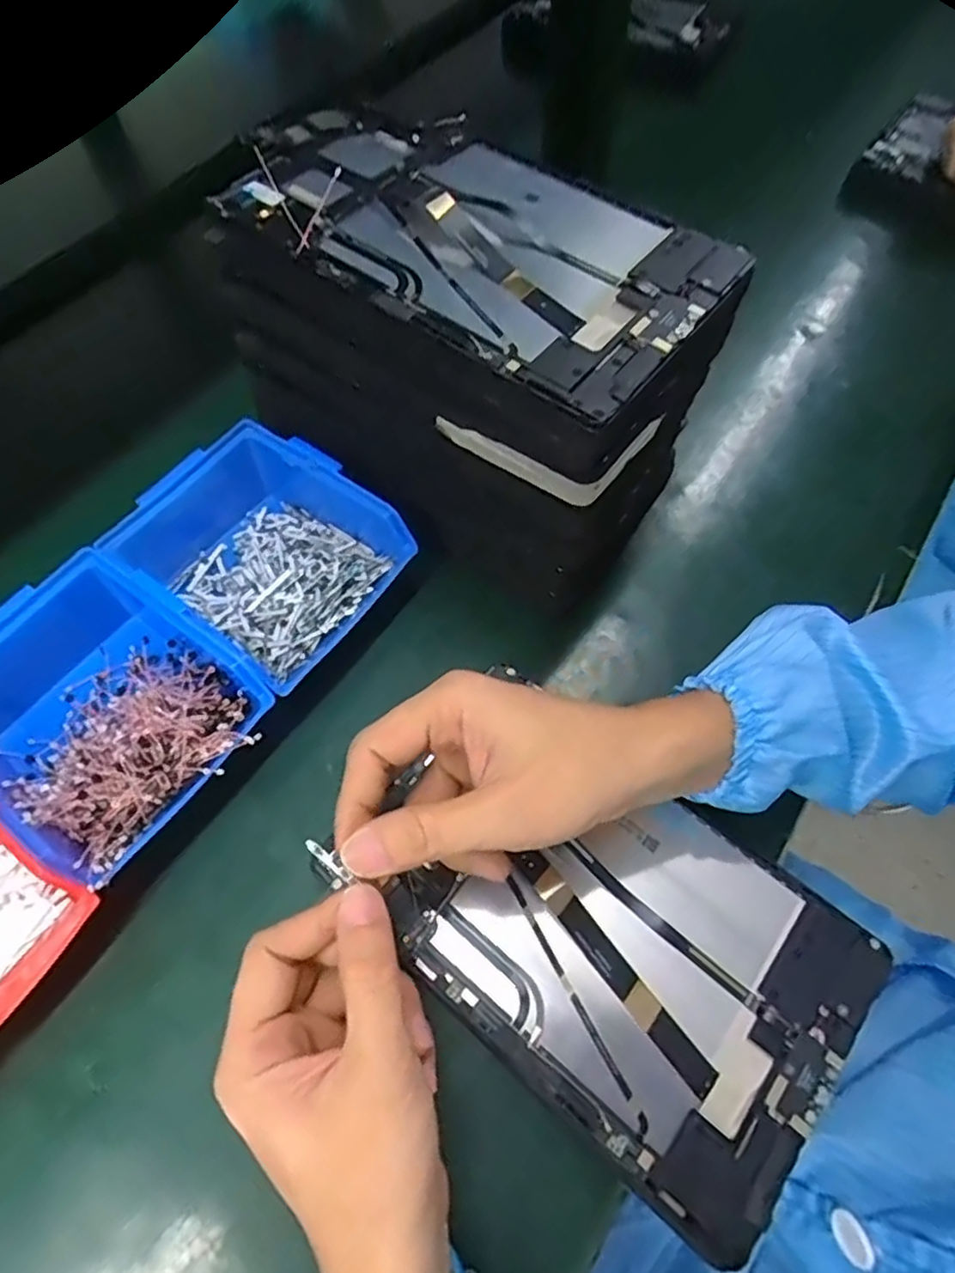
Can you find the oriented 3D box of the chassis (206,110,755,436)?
[{"bbox_3d":[-0.005,-0.206,0.340,0.253,0.011,0.146,35,66,15],"label":"chassis"}]

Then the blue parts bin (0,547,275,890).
[{"bbox_3d":[-0.201,0.041,0.363,0.152,0.076,0.123,31,65,16],"label":"blue parts bin"}]

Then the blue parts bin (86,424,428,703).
[{"bbox_3d":[-0.131,-0.051,0.406,0.149,0.062,0.127,34,65,18],"label":"blue parts bin"}]

